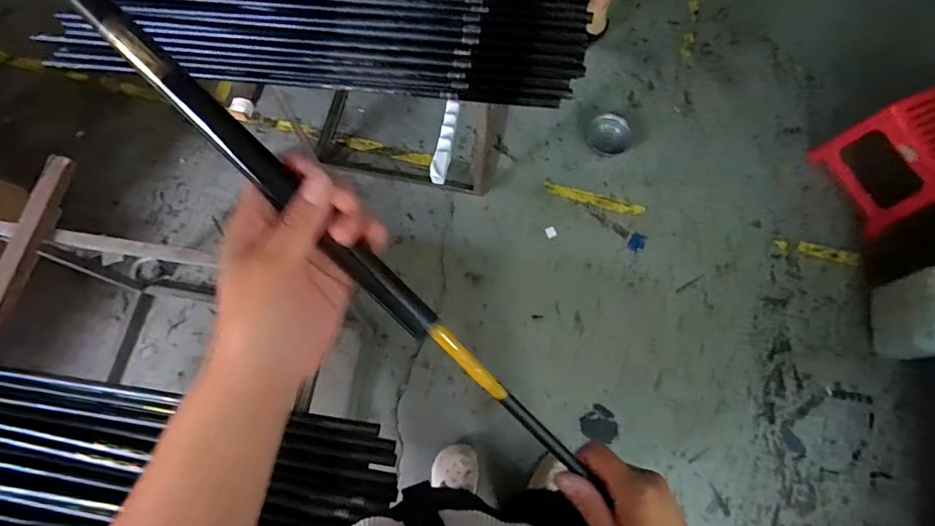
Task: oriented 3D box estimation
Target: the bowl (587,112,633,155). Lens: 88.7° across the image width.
[{"bbox_3d":[0.442,-0.400,1.491,0.130,0.065,0.119,0,72,-1],"label":"bowl"}]

